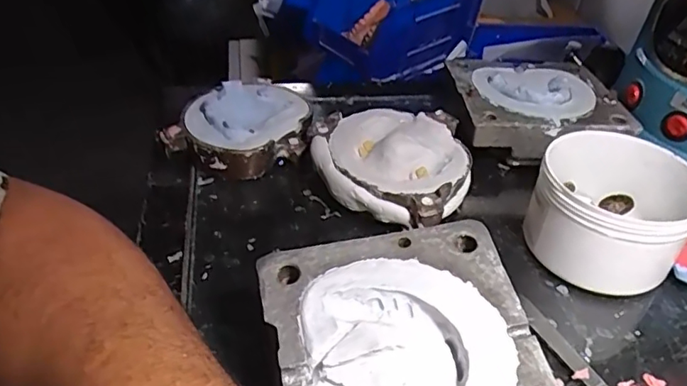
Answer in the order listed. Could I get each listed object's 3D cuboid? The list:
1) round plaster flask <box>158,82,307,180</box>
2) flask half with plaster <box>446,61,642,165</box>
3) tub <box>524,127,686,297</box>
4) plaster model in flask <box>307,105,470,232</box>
[{"bbox_3d":[-0.075,-0.052,0.424,0.091,0.036,0.093,2,39,-2],"label":"round plaster flask"},{"bbox_3d":[0.151,-0.069,0.447,0.126,0.034,0.113,-4,39,-8],"label":"flask half with plaster"},{"bbox_3d":[0.164,0.011,0.343,0.087,0.065,0.081,2,39,-2],"label":"tub"},{"bbox_3d":[0.033,-0.021,0.391,0.110,0.038,0.100,2,39,-2],"label":"plaster model in flask"}]

